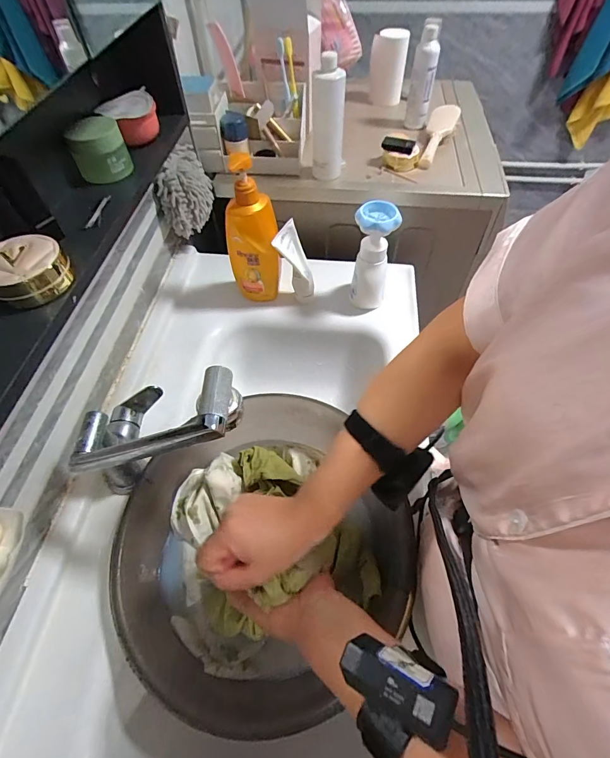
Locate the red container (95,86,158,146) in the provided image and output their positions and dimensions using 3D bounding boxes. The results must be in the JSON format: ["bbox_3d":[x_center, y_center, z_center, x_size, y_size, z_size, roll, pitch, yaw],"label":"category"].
[{"bbox_3d":[-0.232,-0.351,0.511,0.064,0.045,0.061,-39,63,-23],"label":"red container"}]

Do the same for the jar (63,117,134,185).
[{"bbox_3d":[-0.253,-0.284,0.469,0.062,0.055,0.065,-21,57,-13],"label":"jar"}]

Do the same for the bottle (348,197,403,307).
[{"bbox_3d":[0.121,-0.214,0.697,0.069,0.196,0.059,0,55,1],"label":"bottle"}]

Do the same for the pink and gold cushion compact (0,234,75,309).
[{"bbox_3d":[-0.261,-0.101,0.357,0.072,0.037,0.065,-37,63,-22],"label":"pink and gold cushion compact"}]

